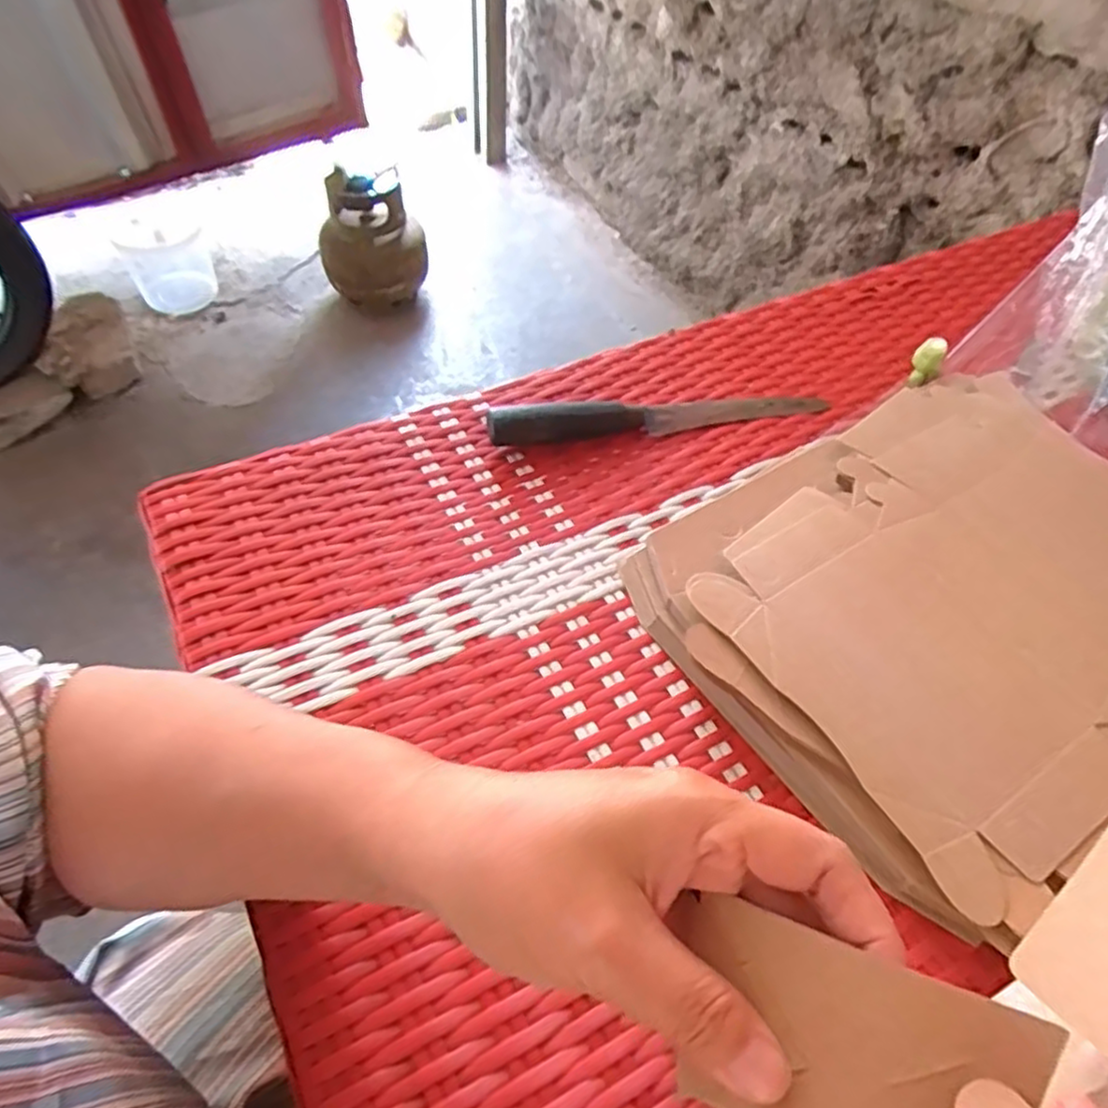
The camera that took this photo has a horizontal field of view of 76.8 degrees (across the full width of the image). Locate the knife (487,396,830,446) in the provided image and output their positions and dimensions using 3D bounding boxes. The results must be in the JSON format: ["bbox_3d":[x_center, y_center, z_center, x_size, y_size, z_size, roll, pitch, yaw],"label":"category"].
[{"bbox_3d":[0.076,-0.097,0.485,0.241,0.016,0.029,-7,55,-9],"label":"knife"}]

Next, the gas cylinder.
[{"bbox_3d":[-0.436,-0.759,1.689,0.237,0.271,0.216,-4,54,-7],"label":"gas cylinder"}]

